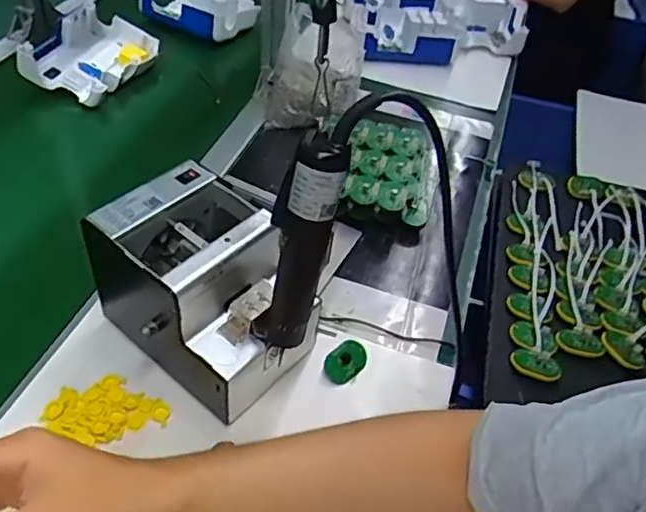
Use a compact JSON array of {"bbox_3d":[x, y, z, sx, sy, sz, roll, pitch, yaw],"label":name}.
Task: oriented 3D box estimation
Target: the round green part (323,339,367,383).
[{"bbox_3d":[0.023,0.106,0.613,0.050,0.009,0.034,-28,88,-30],"label":"round green part"}]

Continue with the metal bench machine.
[{"bbox_3d":[-0.114,0.027,0.568,0.175,0.169,0.121,26,42,32],"label":"metal bench machine"}]

